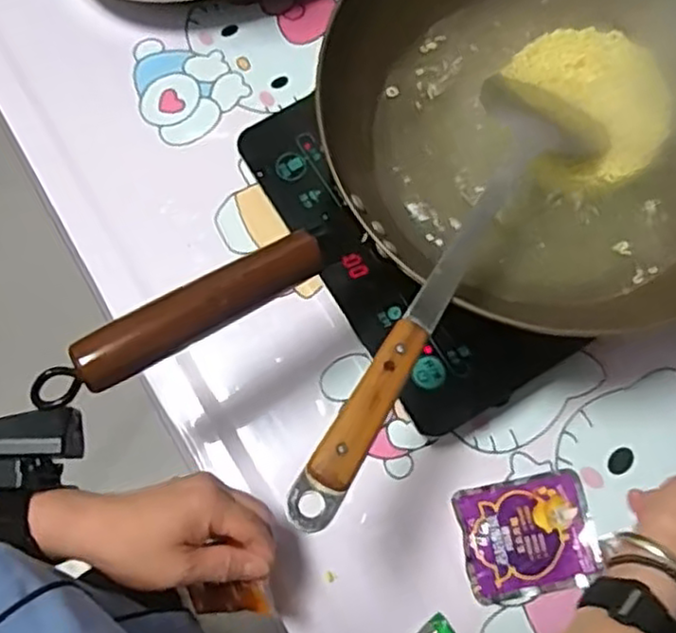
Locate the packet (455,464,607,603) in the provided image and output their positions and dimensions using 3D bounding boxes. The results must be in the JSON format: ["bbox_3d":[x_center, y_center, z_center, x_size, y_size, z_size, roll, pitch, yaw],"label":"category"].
[{"bbox_3d":[0.133,0.153,0.489,0.090,0.008,0.077,-12,73,-2],"label":"packet"}]

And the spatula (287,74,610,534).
[{"bbox_3d":[0.070,-0.031,0.424,0.086,0.030,0.349,29,61,10],"label":"spatula"}]

